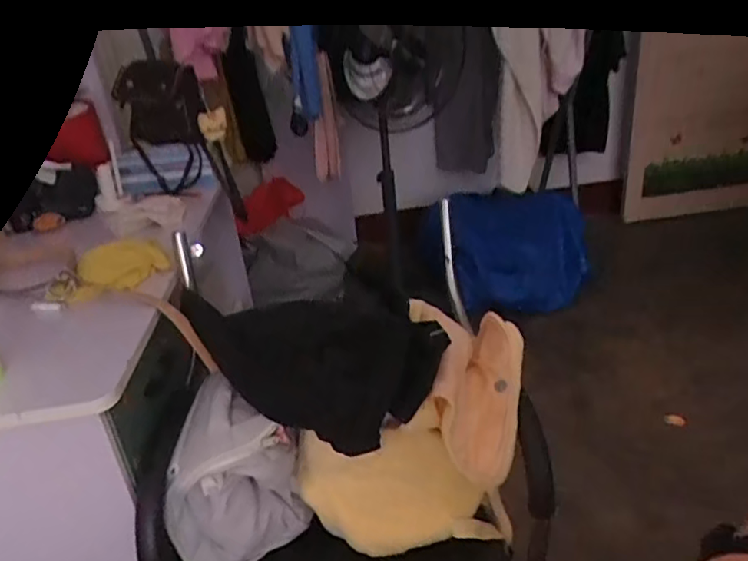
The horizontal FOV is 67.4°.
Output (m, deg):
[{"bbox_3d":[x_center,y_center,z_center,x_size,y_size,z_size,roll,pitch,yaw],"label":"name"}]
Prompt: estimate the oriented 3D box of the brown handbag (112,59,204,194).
[{"bbox_3d":[-0.550,-0.397,1.443,0.236,0.309,0.075,8,23,19],"label":"brown handbag"}]

